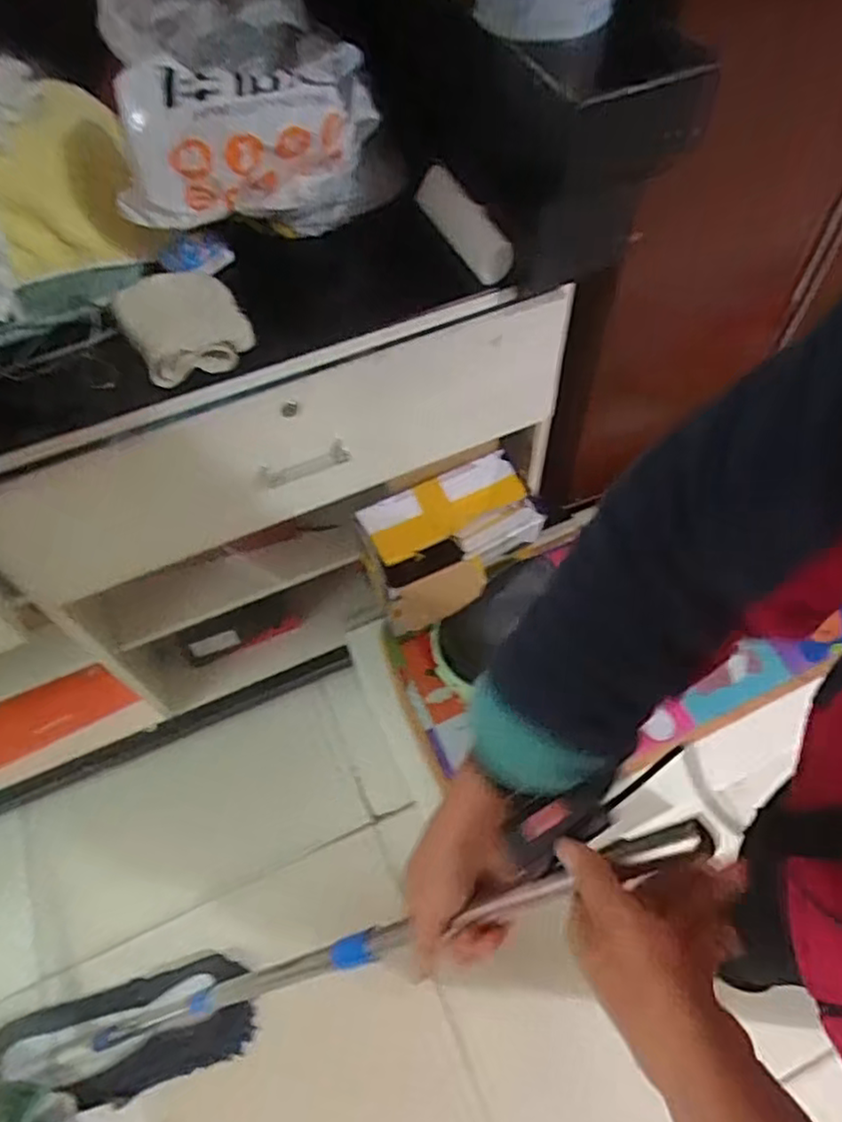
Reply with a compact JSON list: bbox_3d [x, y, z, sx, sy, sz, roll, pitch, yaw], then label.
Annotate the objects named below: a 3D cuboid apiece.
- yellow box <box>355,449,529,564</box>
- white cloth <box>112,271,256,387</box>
[{"bbox_3d":[0.032,-0.077,0.979,0.247,0.070,0.079,-23,60,-11],"label":"yellow box"},{"bbox_3d":[-0.244,-0.249,0.706,0.116,0.048,0.117,-30,62,-14],"label":"white cloth"}]

